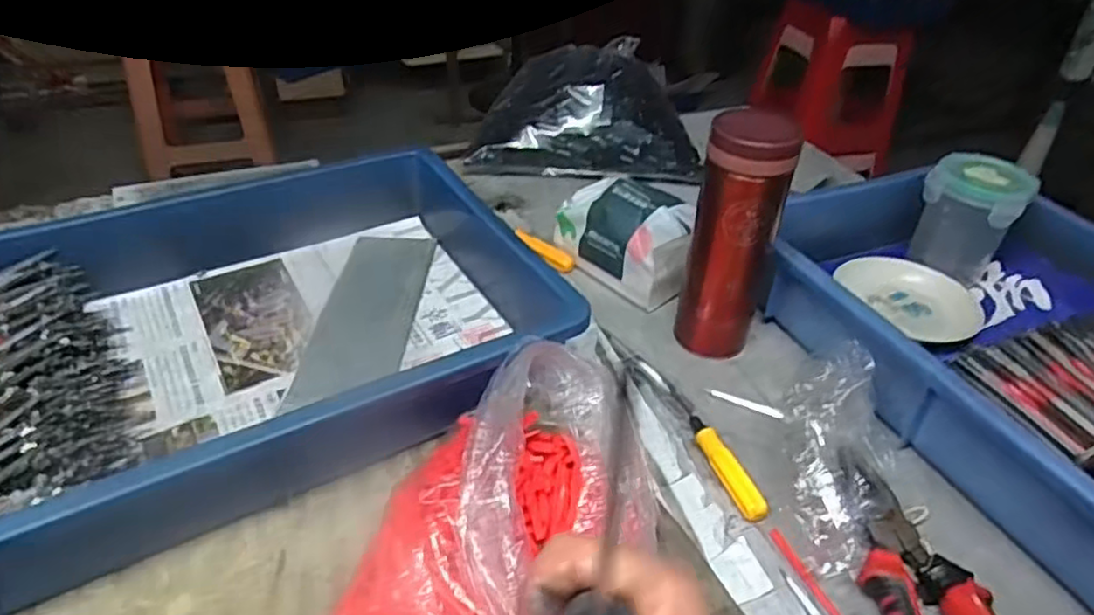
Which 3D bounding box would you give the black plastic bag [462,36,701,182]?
[{"bbox_3d":[0.045,-0.231,0.782,0.244,0.101,0.143,5,39,-1],"label":"black plastic bag"}]

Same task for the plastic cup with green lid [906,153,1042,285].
[{"bbox_3d":[0.377,-0.075,0.622,0.078,0.108,0.076,3,39,-3],"label":"plastic cup with green lid"}]

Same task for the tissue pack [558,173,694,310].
[{"bbox_3d":[0.079,-0.063,0.609,0.071,0.075,0.135,-28,49,-35],"label":"tissue pack"}]

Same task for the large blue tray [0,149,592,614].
[{"bbox_3d":[-0.229,0.017,0.480,0.420,0.076,0.281,-20,45,-28],"label":"large blue tray"}]

